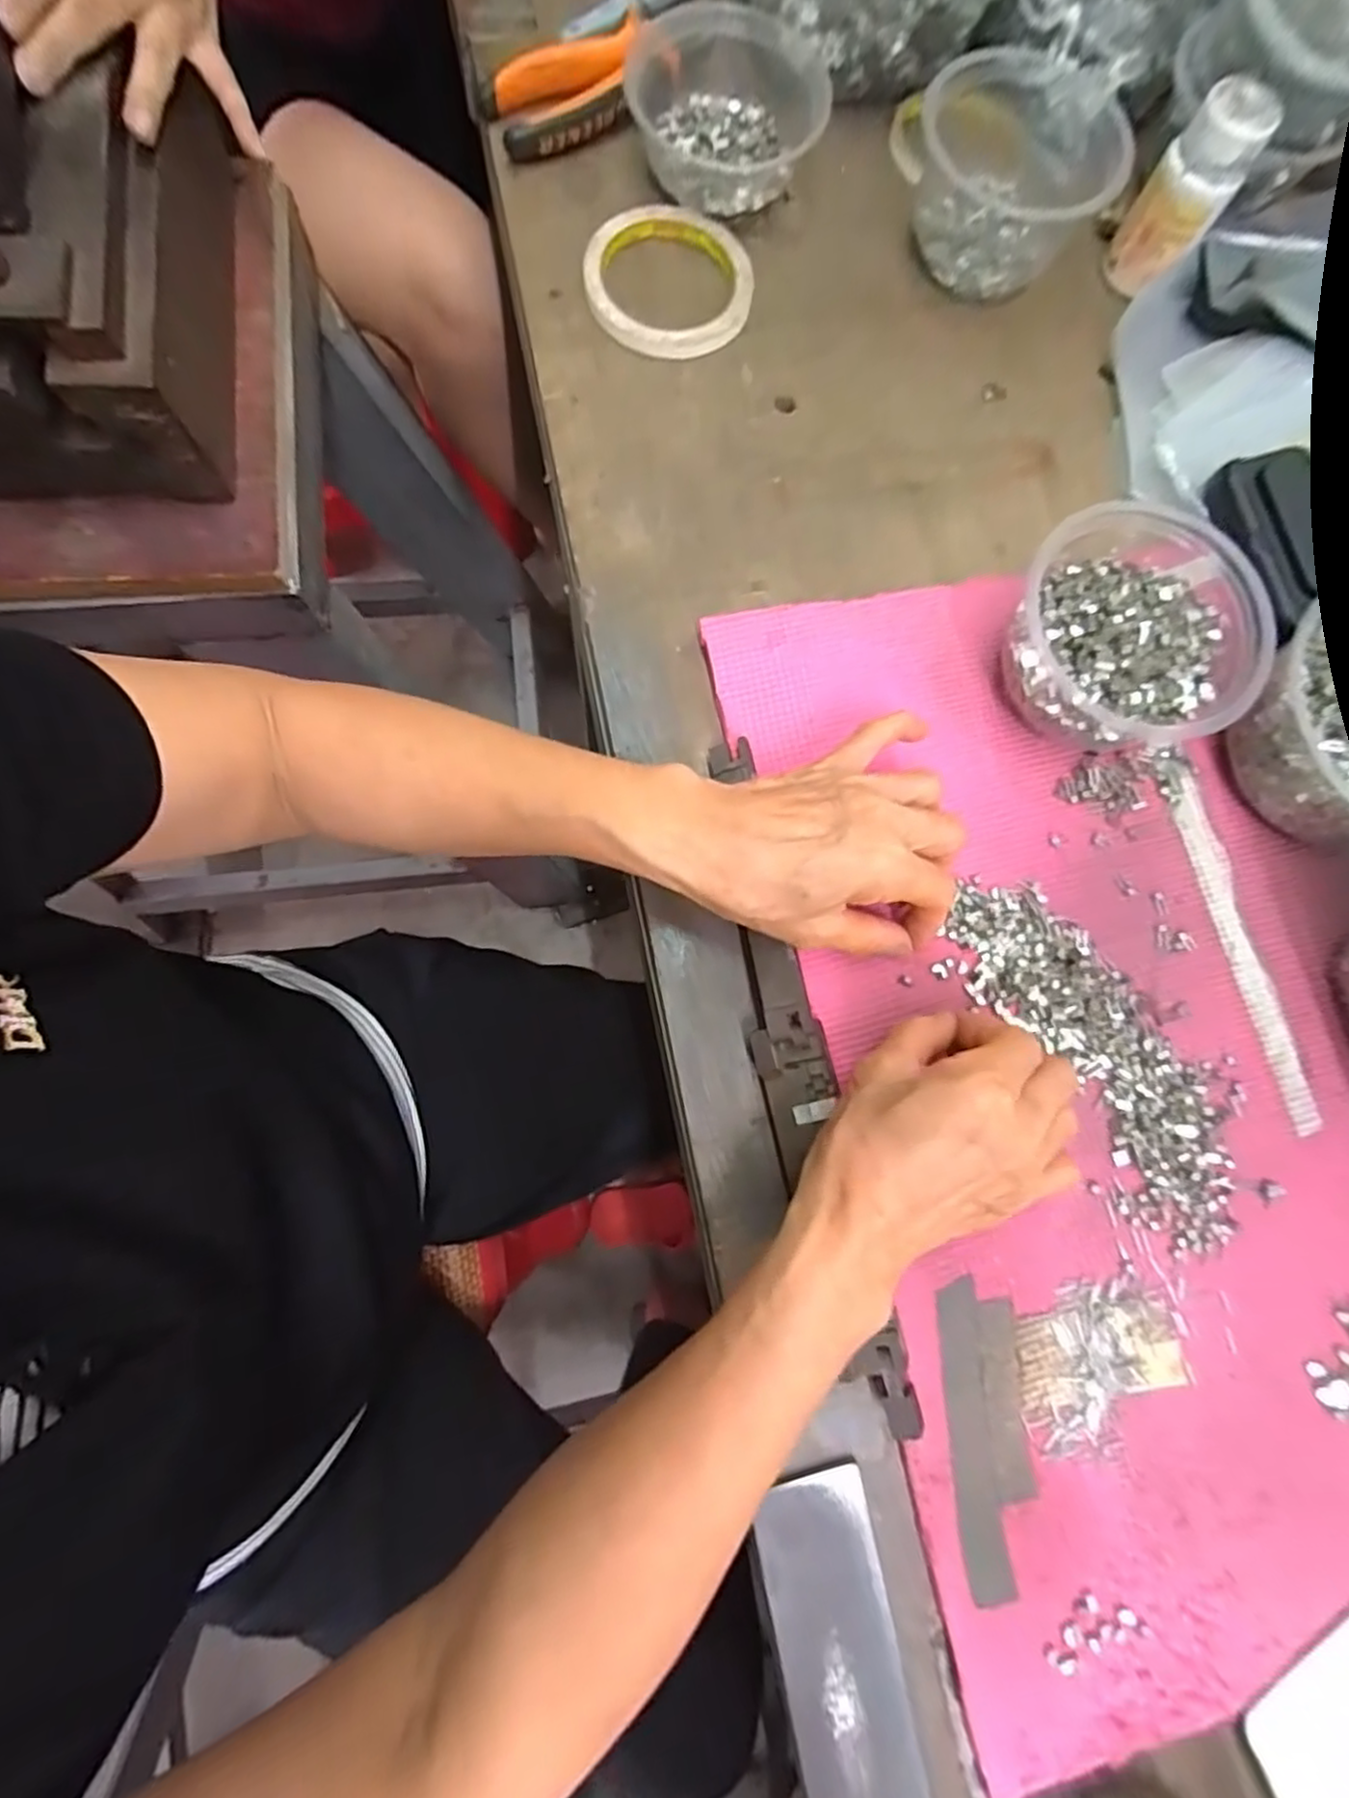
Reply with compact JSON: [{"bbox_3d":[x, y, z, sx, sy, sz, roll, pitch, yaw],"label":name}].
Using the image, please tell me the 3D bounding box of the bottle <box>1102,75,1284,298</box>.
[{"bbox_3d":[0.295,-0.407,0.410,0.045,0.077,0.049,31,79,1],"label":"bottle"}]

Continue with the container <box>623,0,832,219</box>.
[{"bbox_3d":[0.031,-0.461,0.415,0.113,0.035,0.104,1,80,-5],"label":"container"}]

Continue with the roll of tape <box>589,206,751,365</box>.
[{"bbox_3d":[-0.002,-0.365,0.417,0.094,0.017,0.094,1,80,-5],"label":"roll of tape"}]

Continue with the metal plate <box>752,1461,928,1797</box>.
[{"bbox_3d":[0.080,0.370,0.285,0.049,0.005,0.245,-11,81,-7],"label":"metal plate"}]

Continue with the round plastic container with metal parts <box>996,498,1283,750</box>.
[{"bbox_3d":[0.221,-0.127,0.354,0.107,0.066,0.104,1,80,-5],"label":"round plastic container with metal parts"}]

